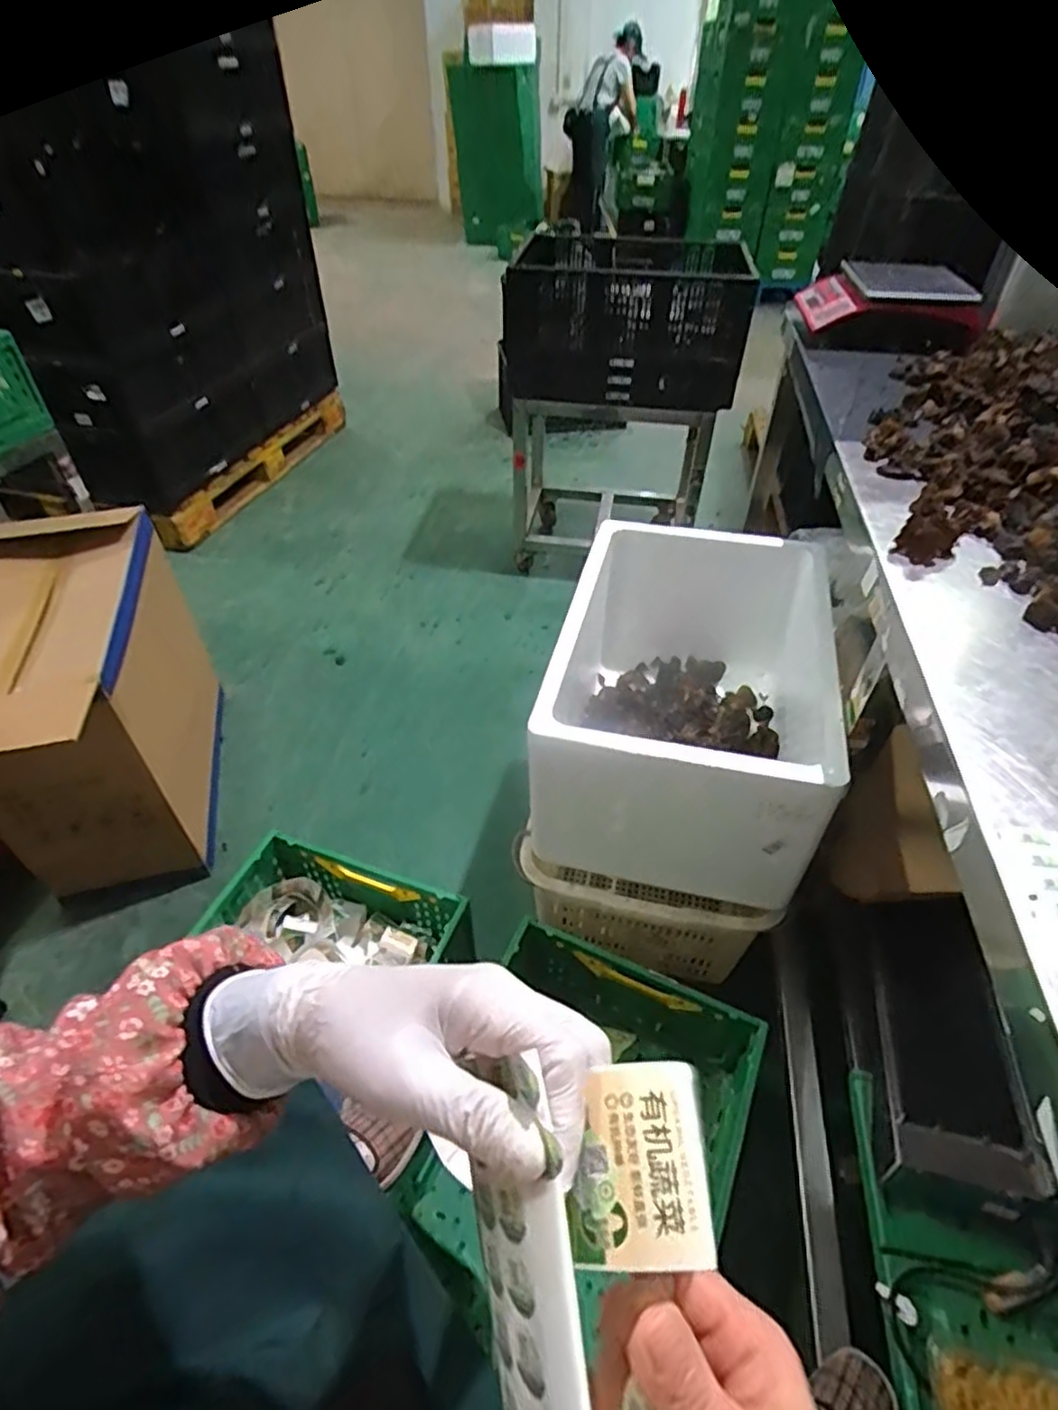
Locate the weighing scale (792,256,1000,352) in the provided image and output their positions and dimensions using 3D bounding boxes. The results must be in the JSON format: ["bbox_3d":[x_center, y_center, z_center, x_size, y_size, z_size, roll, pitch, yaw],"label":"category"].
[{"bbox_3d":[0.743,-0.841,1.398,0.329,0.104,0.329,8,44,7],"label":"weighing scale"}]

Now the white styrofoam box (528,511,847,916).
[{"bbox_3d":[0.263,-0.029,1.138,0.383,0.296,0.596,11,45,10],"label":"white styrofoam box"}]

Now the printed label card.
[{"bbox_3d":[0.038,0.159,0.233,0.048,0.012,0.058,-10,58,9],"label":"printed label card"}]

